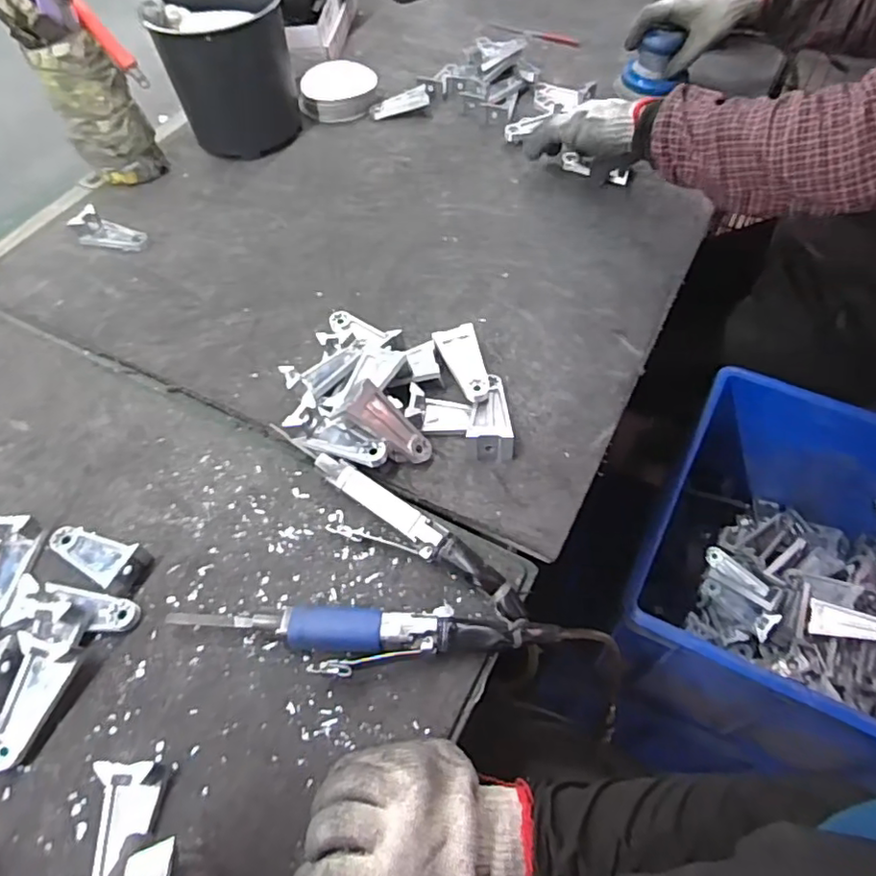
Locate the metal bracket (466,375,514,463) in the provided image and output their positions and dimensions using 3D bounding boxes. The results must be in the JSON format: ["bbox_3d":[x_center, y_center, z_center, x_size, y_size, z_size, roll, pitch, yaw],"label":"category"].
[{"bbox_3d":[0.053,-0.024,0.592,0.044,0.031,0.093,3,58,5],"label":"metal bracket"}]

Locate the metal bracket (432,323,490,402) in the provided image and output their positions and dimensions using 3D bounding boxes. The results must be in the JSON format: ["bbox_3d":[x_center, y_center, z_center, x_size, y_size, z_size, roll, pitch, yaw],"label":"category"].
[{"bbox_3d":[0.028,-0.078,0.618,0.042,0.015,0.090,-19,59,-2],"label":"metal bracket"}]

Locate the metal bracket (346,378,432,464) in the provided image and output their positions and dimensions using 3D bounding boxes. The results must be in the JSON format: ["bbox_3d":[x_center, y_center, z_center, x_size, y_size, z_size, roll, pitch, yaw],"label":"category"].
[{"bbox_3d":[-0.048,-0.009,0.571,0.024,0.092,0.036,-13,38,53],"label":"metal bracket"}]

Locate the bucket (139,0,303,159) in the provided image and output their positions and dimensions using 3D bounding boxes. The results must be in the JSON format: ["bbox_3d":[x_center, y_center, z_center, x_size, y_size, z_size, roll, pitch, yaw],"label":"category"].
[{"bbox_3d":[-0.293,-0.523,0.858,0.161,0.179,0.159,-2,57,2],"label":"bucket"}]

